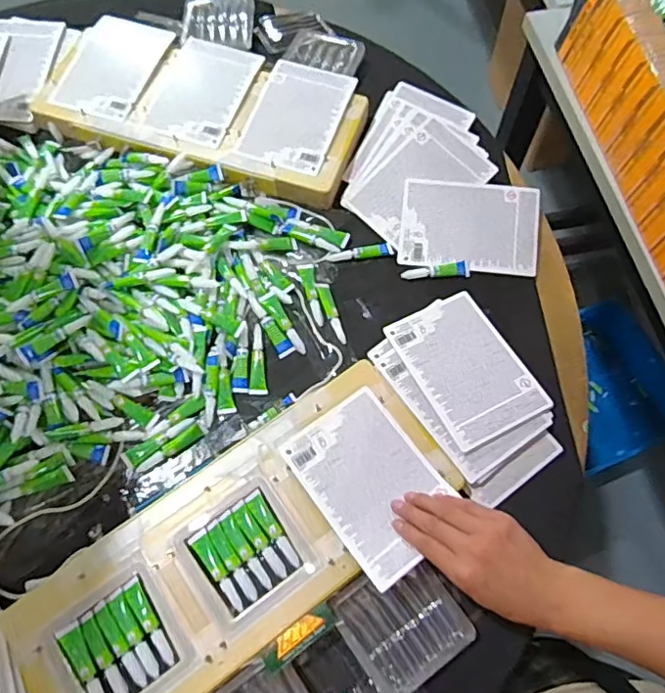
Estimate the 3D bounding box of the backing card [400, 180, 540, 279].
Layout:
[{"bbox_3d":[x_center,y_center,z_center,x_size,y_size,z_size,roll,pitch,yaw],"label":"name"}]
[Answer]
[{"bbox_3d":[0.172,-0.149,0.695,0.169,0.007,0.114,4,80,4],"label":"backing card"}]

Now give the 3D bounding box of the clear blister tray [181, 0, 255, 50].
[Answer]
[{"bbox_3d":[-0.171,-0.483,0.828,0.106,0.018,0.116,-3,67,0],"label":"clear blister tray"}]

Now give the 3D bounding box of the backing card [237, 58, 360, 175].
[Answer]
[{"bbox_3d":[-0.046,-0.305,0.734,0.113,0.010,0.168,16,73,9],"label":"backing card"}]

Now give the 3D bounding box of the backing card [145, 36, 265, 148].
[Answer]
[{"bbox_3d":[-0.170,-0.348,0.752,0.112,0.008,0.177,13,68,8],"label":"backing card"}]

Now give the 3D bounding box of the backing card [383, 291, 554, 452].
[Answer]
[{"bbox_3d":[0.148,0.022,0.626,0.113,0.006,0.169,-24,63,-12],"label":"backing card"}]

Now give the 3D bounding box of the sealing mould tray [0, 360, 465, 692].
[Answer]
[{"bbox_3d":[-0.086,0.195,0.543,0.423,0.031,0.170,-34,70,-13],"label":"sealing mould tray"}]

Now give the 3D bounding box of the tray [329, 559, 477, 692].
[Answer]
[{"bbox_3d":[0.066,0.259,0.528,0.103,0.012,0.103,-33,70,-12],"label":"tray"}]

